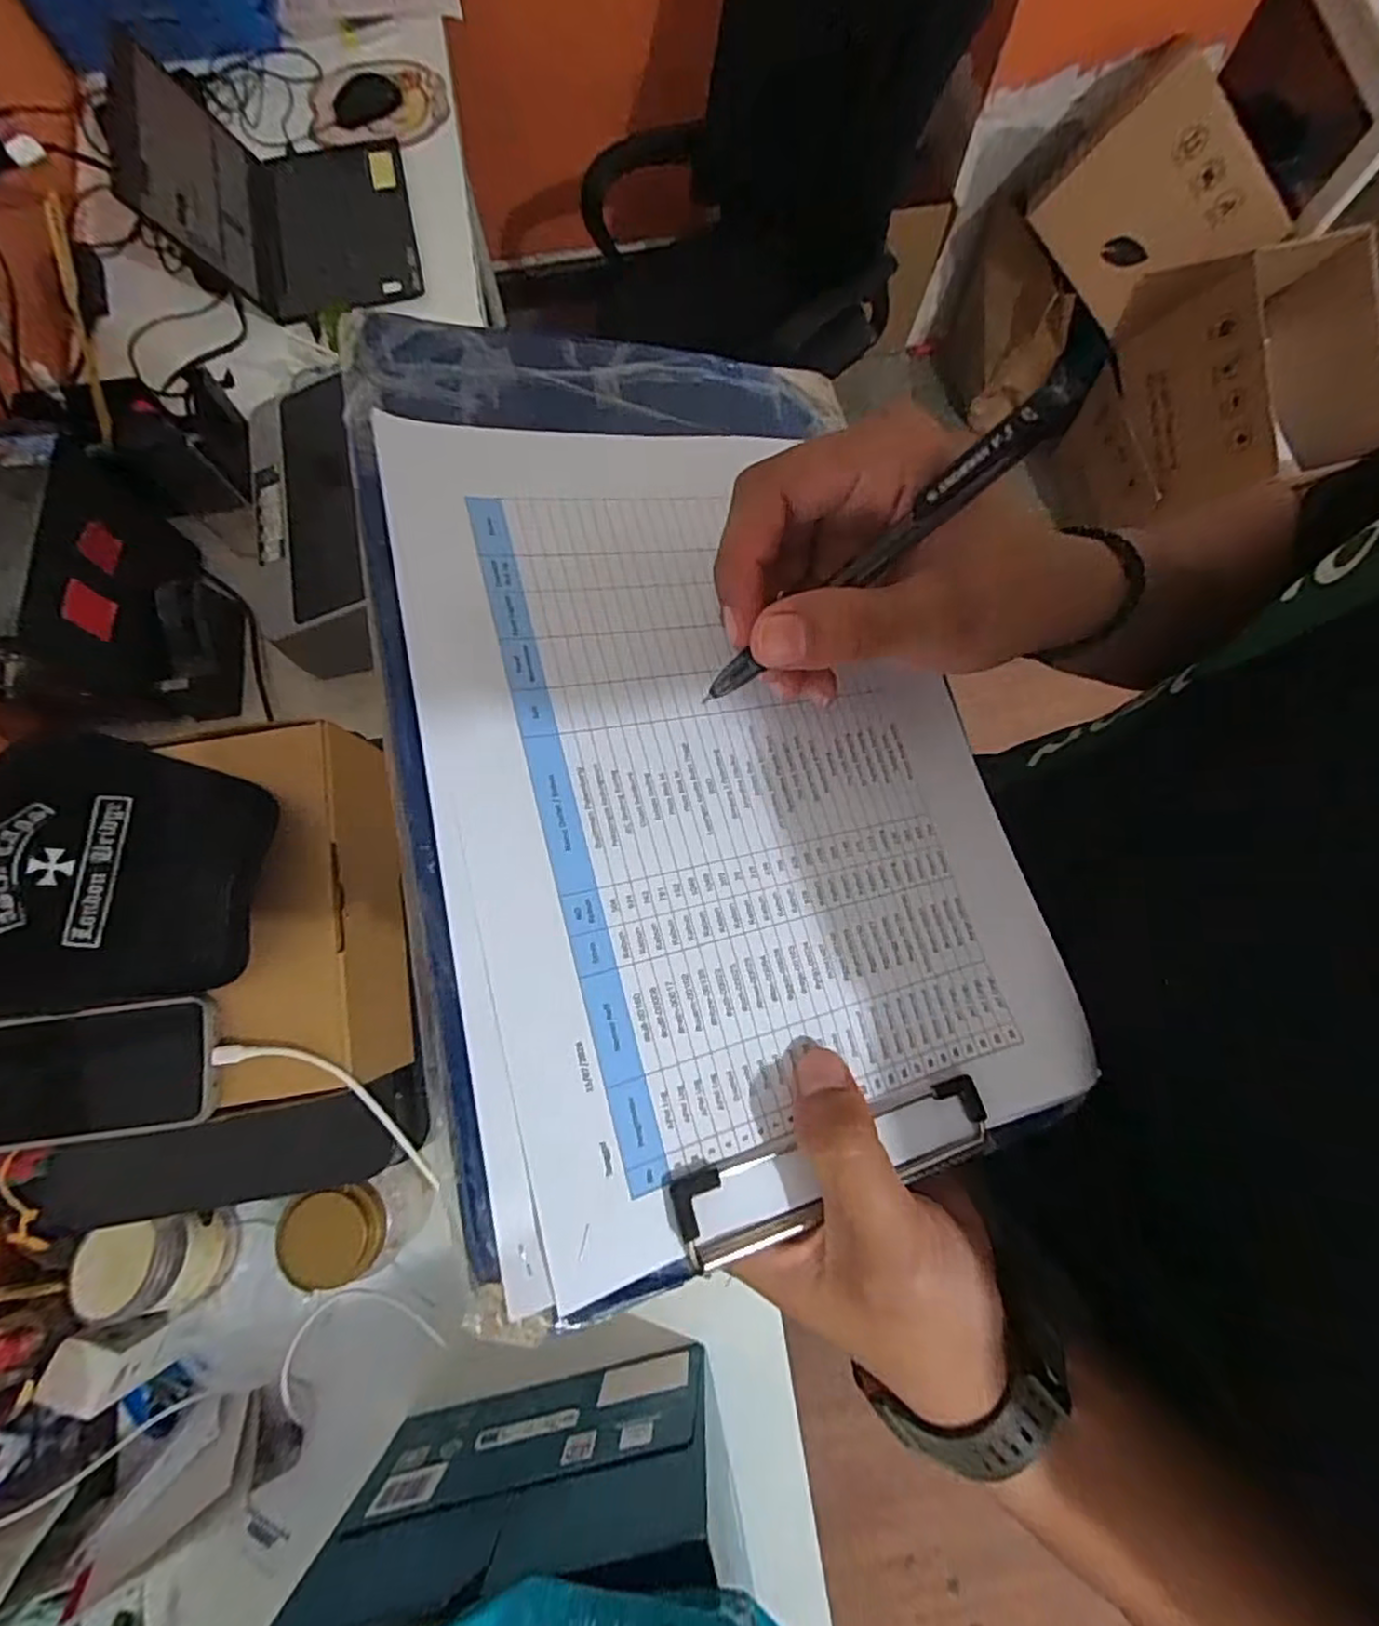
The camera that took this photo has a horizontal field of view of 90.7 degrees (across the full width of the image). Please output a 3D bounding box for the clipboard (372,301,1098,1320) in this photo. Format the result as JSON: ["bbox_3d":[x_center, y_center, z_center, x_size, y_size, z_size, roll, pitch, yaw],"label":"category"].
[{"bbox_3d":[0.008,-0.038,0.258,0.226,0.009,0.343,-9,77,-21],"label":"clipboard"}]

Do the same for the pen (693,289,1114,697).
[{"bbox_3d":[0.062,-0.087,0.212,0.146,0.016,0.016,-39,78,18],"label":"pen"}]

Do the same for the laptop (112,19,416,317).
[{"bbox_3d":[-0.574,-0.860,0.907,0.322,0.147,0.306,-10,76,-2],"label":"laptop"}]

